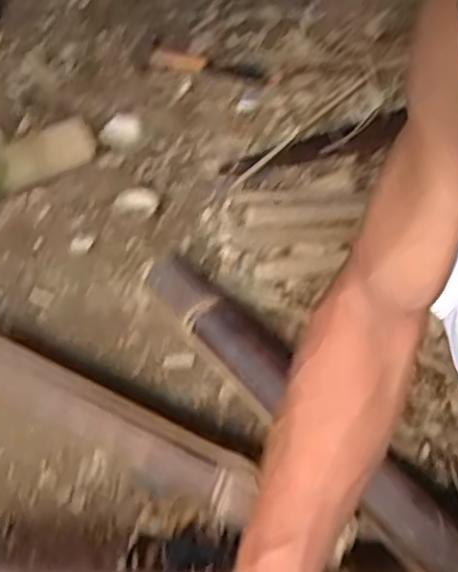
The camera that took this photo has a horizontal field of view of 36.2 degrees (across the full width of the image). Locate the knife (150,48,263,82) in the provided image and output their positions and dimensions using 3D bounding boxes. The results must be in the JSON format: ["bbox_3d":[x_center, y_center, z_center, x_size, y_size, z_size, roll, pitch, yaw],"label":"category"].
[{"bbox_3d":[-0.038,-0.364,1.156,0.194,0.011,0.053,16,50,13],"label":"knife"}]

